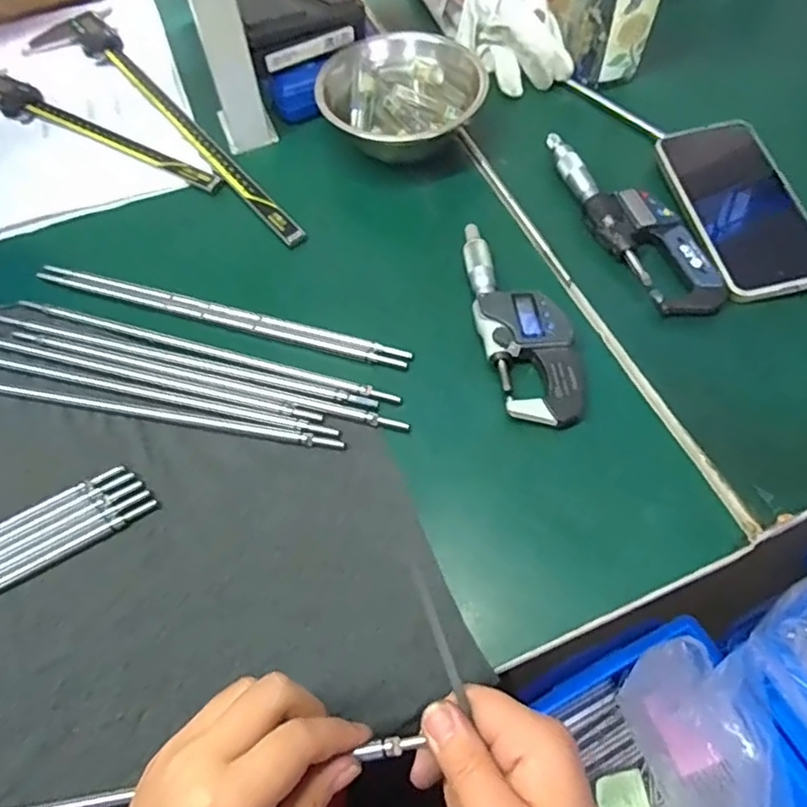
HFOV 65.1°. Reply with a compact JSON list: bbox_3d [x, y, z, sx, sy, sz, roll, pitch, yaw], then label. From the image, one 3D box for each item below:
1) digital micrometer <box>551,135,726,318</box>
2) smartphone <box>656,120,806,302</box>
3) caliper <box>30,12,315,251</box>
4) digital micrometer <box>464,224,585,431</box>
[{"bbox_3d":[0.167,-0.135,0.467,0.058,0.019,0.183,-20,61,-9],"label":"digital micrometer"},{"bbox_3d":[0.242,-0.141,0.453,0.070,0.008,0.146,-15,68,2],"label":"smartphone"},{"bbox_3d":[-0.198,-0.244,0.546,0.071,0.020,0.370,-41,66,-19],"label":"caliper"},{"bbox_3d":[0.075,-0.056,0.417,0.055,0.026,0.160,-14,60,-6],"label":"digital micrometer"}]

